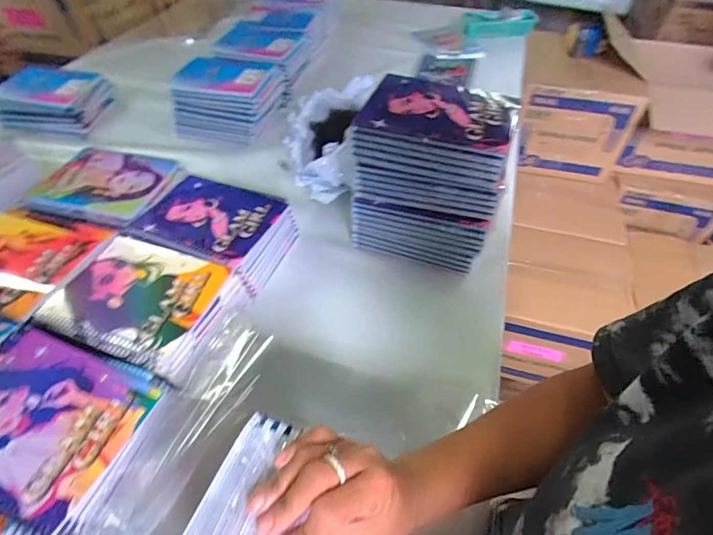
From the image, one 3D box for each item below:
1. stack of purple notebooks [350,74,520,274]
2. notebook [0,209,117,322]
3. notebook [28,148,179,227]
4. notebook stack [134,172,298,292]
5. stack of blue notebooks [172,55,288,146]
[{"bbox_3d":[0.105,-0.121,0.614,0.192,0.234,0.124,16,51,13],"label":"stack of purple notebooks"},{"bbox_3d":[-0.476,-0.020,0.569,0.195,0.011,0.173,14,50,13],"label":"notebook"},{"bbox_3d":[-0.424,-0.142,0.687,0.190,0.022,0.168,10,49,10],"label":"notebook"},{"bbox_3d":[-0.226,-0.053,0.655,0.208,0.090,0.155,15,50,14],"label":"notebook stack"},{"bbox_3d":[-0.290,-0.387,0.939,0.223,0.113,0.182,7,48,6],"label":"stack of blue notebooks"}]

